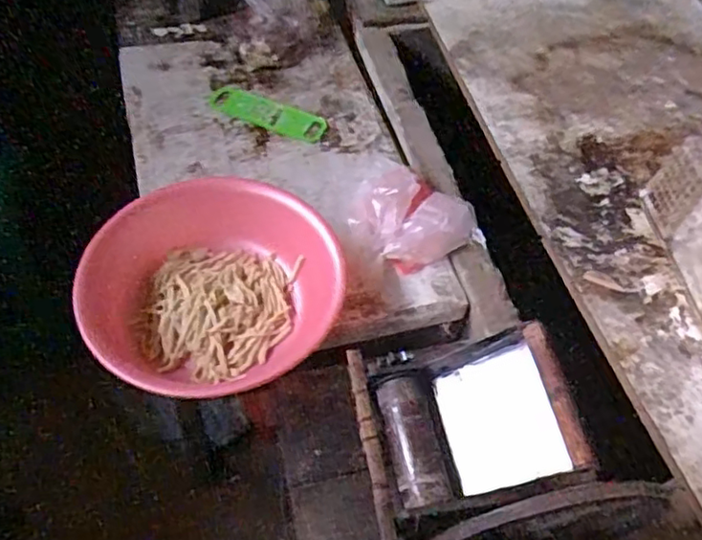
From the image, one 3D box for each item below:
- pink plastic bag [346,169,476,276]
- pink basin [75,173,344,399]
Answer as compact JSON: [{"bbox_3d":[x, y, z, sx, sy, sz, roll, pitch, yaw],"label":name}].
[{"bbox_3d":[0.109,-0.106,1.242,0.206,0.076,0.218,-25,59,-22],"label":"pink plastic bag"},{"bbox_3d":[-0.213,0.032,1.068,0.410,0.141,0.402,2,53,-3],"label":"pink basin"}]

